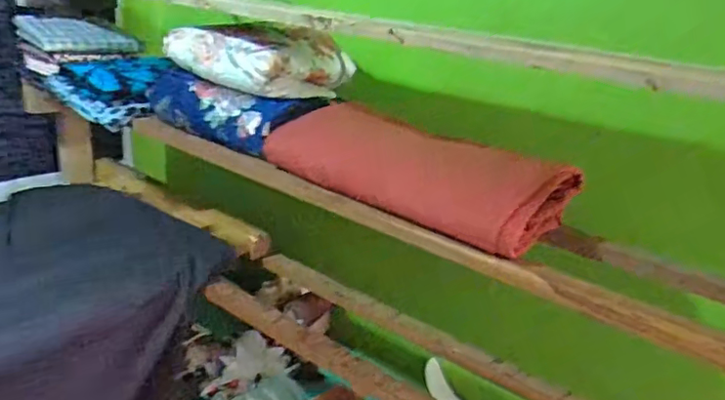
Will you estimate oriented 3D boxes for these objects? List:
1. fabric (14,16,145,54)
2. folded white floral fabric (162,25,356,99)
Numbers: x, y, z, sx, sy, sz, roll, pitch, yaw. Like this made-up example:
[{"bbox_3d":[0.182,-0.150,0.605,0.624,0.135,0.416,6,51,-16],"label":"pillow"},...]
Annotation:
[{"bbox_3d":[-0.548,-0.322,1.131,0.205,0.050,0.131,-10,26,-38],"label":"fabric"},{"bbox_3d":[-0.165,-0.235,0.954,0.214,0.087,0.230,23,26,38],"label":"folded white floral fabric"}]

